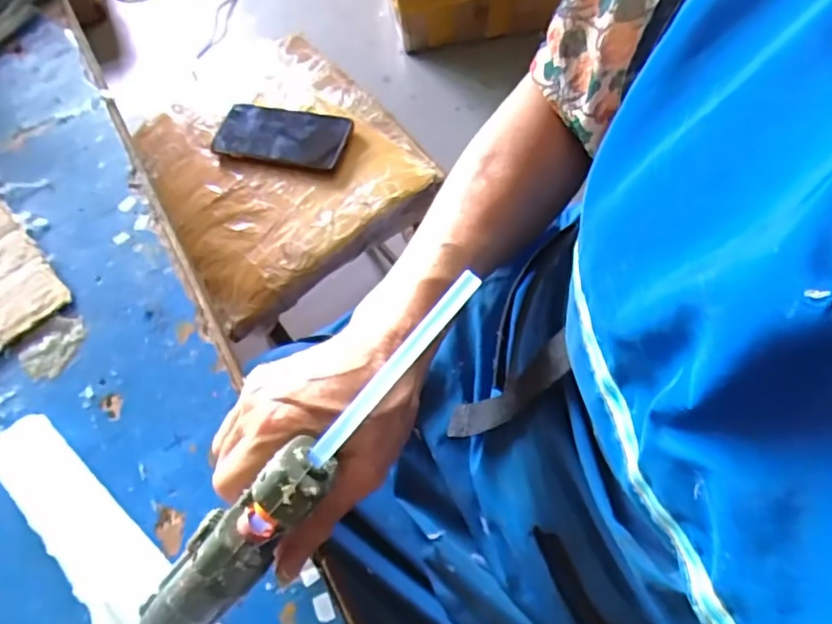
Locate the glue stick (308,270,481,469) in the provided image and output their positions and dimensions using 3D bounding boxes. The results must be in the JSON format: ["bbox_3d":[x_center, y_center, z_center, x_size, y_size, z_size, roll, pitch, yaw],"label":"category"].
[{"bbox_3d":[-0.009,0.022,0.213,0.007,0.004,0.093,43,95,21],"label":"glue stick"}]

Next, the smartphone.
[{"bbox_3d":[-0.169,-0.221,0.696,0.173,0.009,0.079,11,77,14],"label":"smartphone"}]

